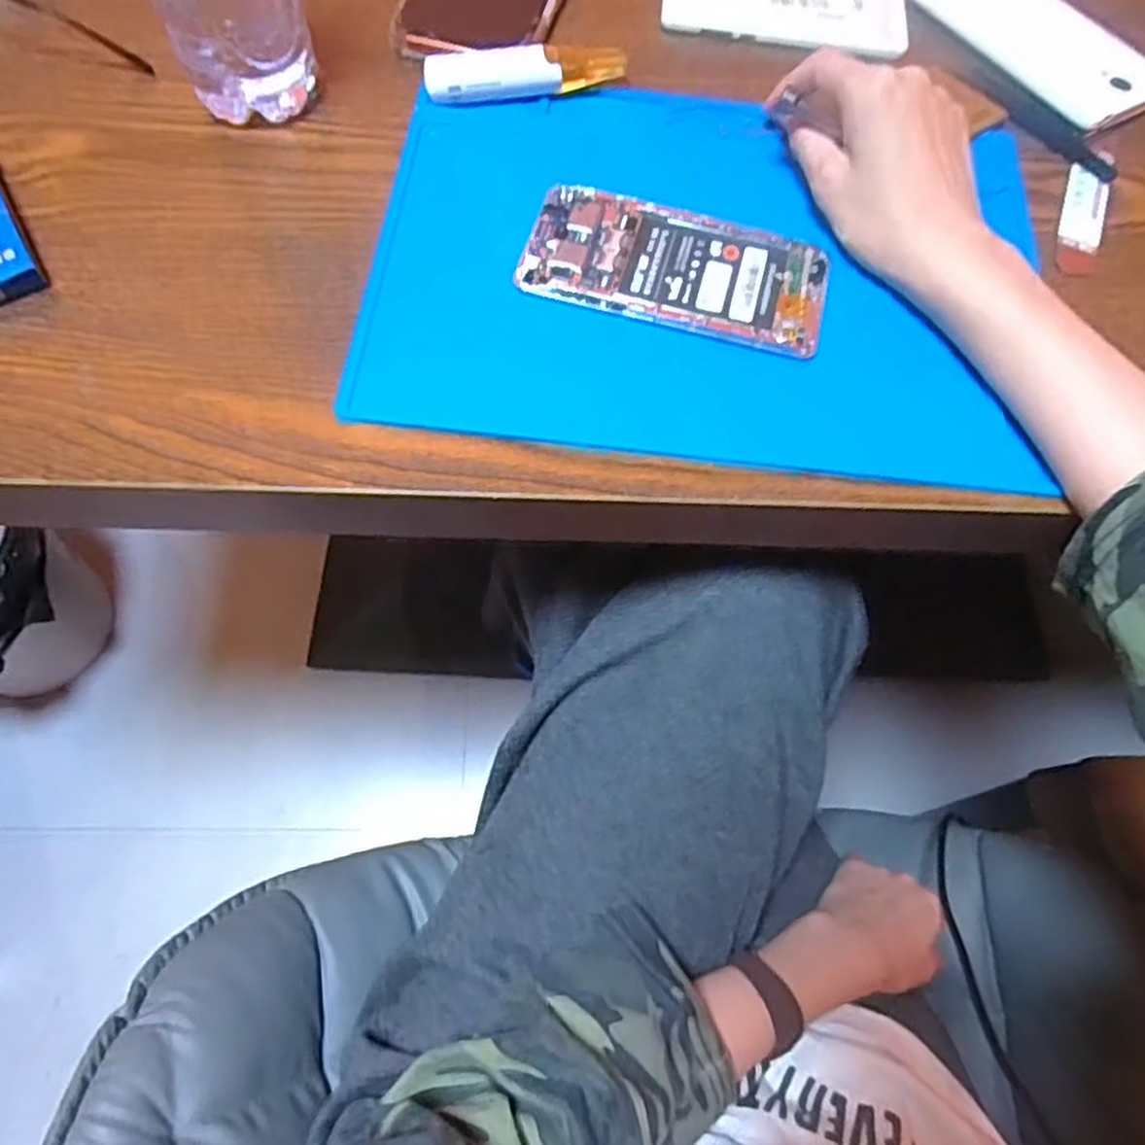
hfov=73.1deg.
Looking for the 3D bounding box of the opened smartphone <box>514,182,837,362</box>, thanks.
[{"bbox_3d":[0.050,-0.145,0.367,0.140,0.008,0.073,13,66,4],"label":"opened smartphone"}]

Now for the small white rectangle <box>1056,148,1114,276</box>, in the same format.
[{"bbox_3d":[0.269,-0.193,0.405,0.021,0.004,0.097,22,67,7],"label":"small white rectangle"}]

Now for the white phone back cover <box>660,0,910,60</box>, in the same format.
[{"bbox_3d":[0.128,-0.344,0.463,0.144,0.007,0.074,9,66,2],"label":"white phone back cover"}]

